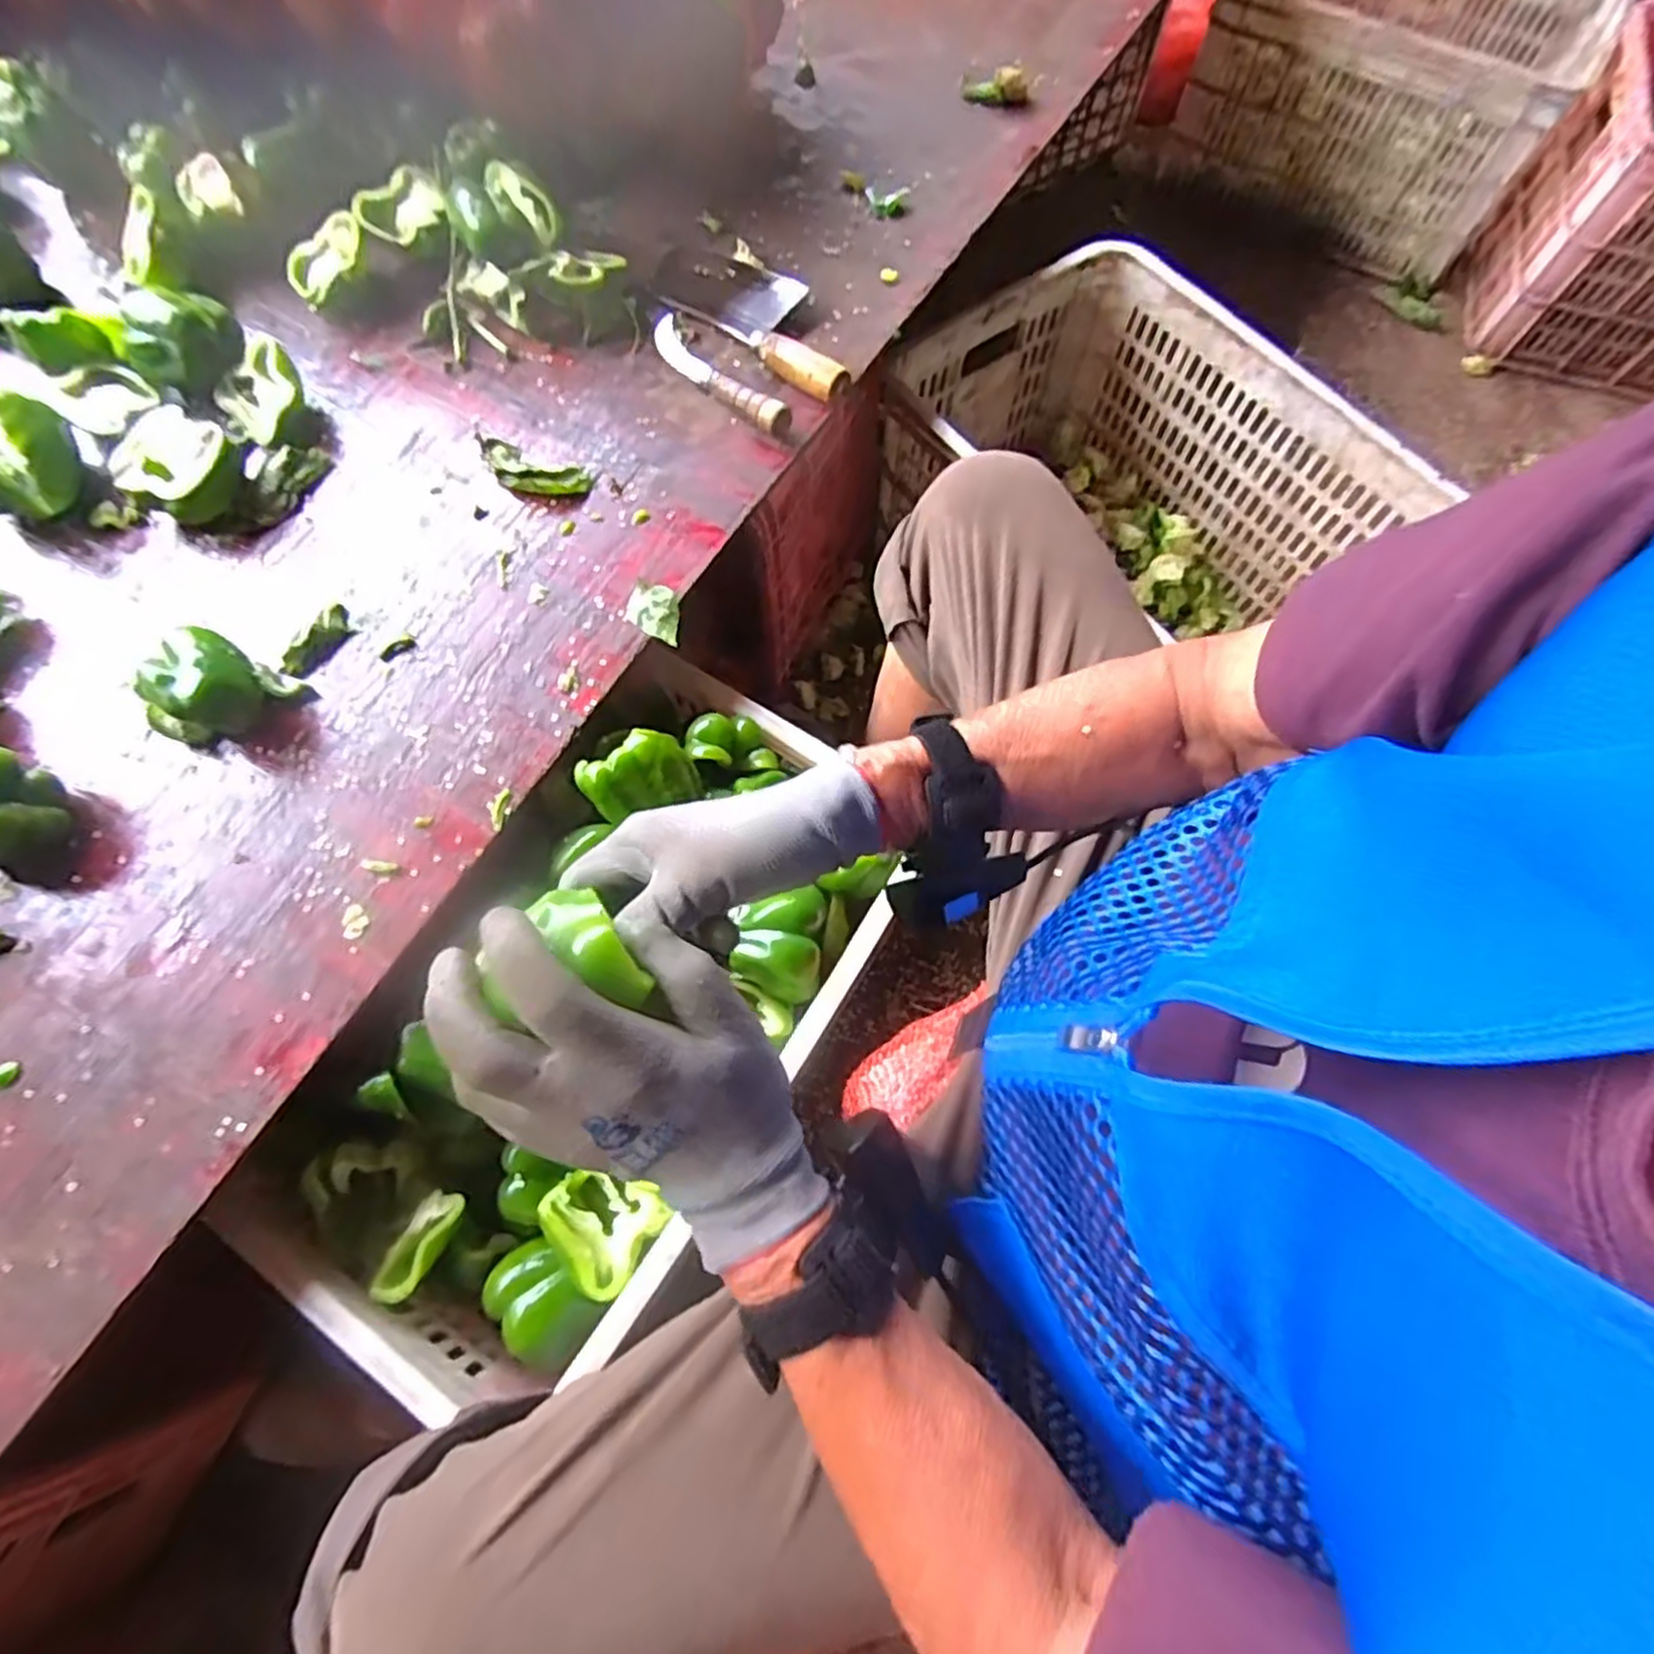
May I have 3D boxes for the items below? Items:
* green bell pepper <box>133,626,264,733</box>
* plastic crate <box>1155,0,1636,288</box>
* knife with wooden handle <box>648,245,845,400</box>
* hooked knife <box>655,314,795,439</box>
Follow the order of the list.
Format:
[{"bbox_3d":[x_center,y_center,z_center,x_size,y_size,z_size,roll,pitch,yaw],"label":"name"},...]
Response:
[{"bbox_3d":[-0.425,-0.096,0.530,0.066,0.061,0.060,0,70,0],"label":"green bell pepper"},{"bbox_3d":[0.814,-1.121,1.143,0.505,0.245,0.324,32,71,9],"label":"plastic crate"},{"bbox_3d":[-0.060,-0.465,0.680,0.243,0.033,0.090,38,74,13],"label":"knife with wooden handle"},{"bbox_3d":[-0.102,-0.398,0.656,0.035,0.031,0.187,-36,74,-12],"label":"hooked knife"}]

